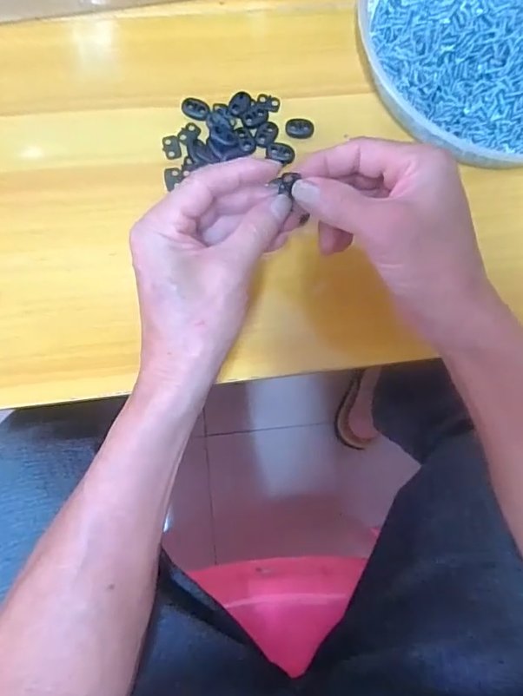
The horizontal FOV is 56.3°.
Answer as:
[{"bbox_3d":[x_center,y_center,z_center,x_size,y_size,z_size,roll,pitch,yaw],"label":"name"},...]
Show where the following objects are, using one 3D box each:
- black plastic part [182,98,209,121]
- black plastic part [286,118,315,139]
[{"bbox_3d":[-0.050,-0.183,0.375,0.021,0.008,0.014,20,80,-1],"label":"black plastic part"},{"bbox_3d":[0.030,-0.170,0.378,0.022,0.007,0.012,3,81,-4],"label":"black plastic part"}]

